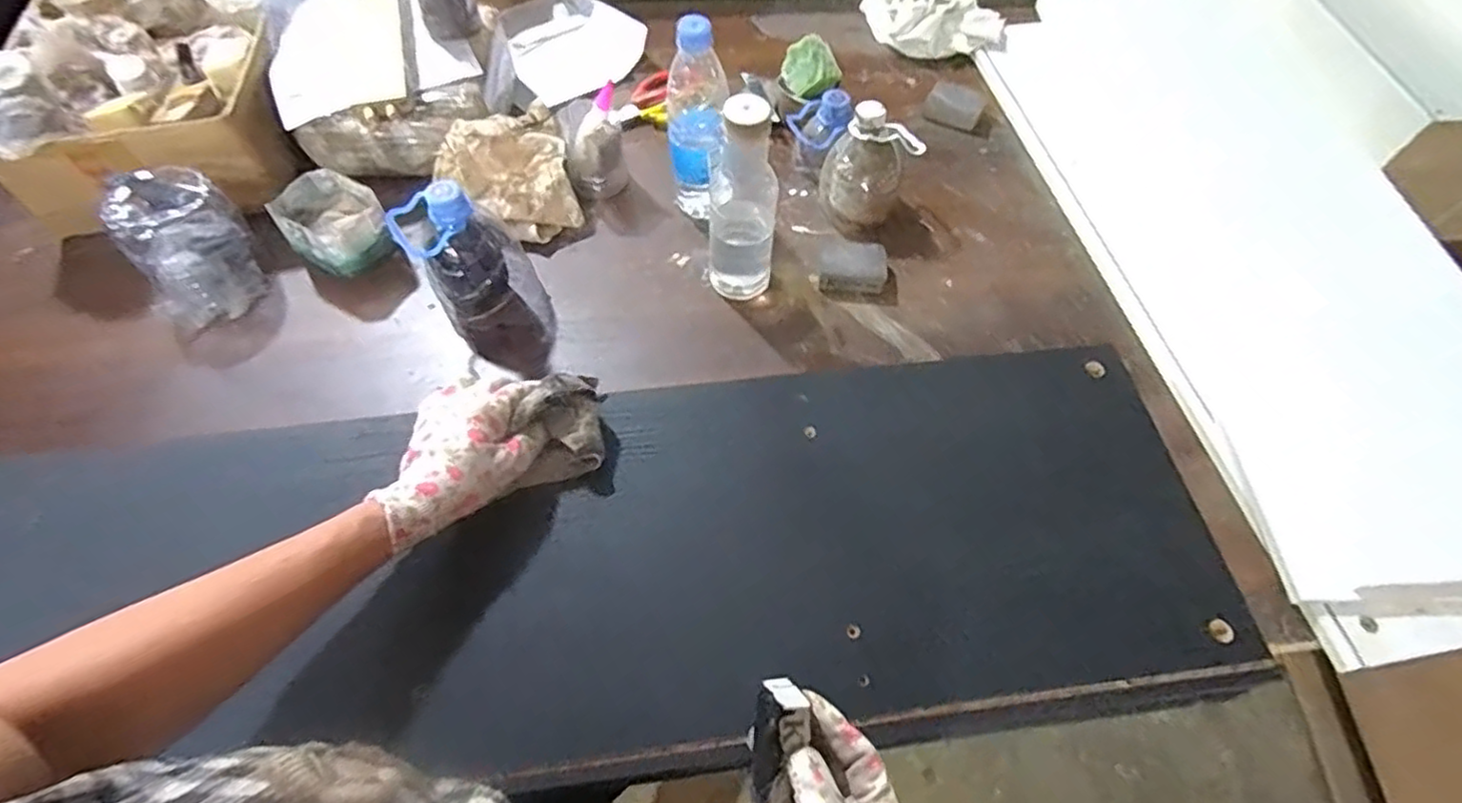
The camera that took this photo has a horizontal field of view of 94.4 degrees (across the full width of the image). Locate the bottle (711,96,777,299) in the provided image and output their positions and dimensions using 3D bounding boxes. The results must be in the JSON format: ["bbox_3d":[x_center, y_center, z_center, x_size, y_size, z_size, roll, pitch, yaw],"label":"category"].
[{"bbox_3d":[0.012,-0.180,0.634,0.059,0.211,0.051,4,61,0],"label":"bottle"}]

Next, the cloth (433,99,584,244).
[{"bbox_3d":[-0.253,-0.250,0.746,0.145,0.078,0.136,-16,63,-11],"label":"cloth"}]

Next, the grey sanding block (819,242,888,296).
[{"bbox_3d":[0.130,-0.141,0.728,0.070,0.032,0.051,0,61,-2],"label":"grey sanding block"}]

